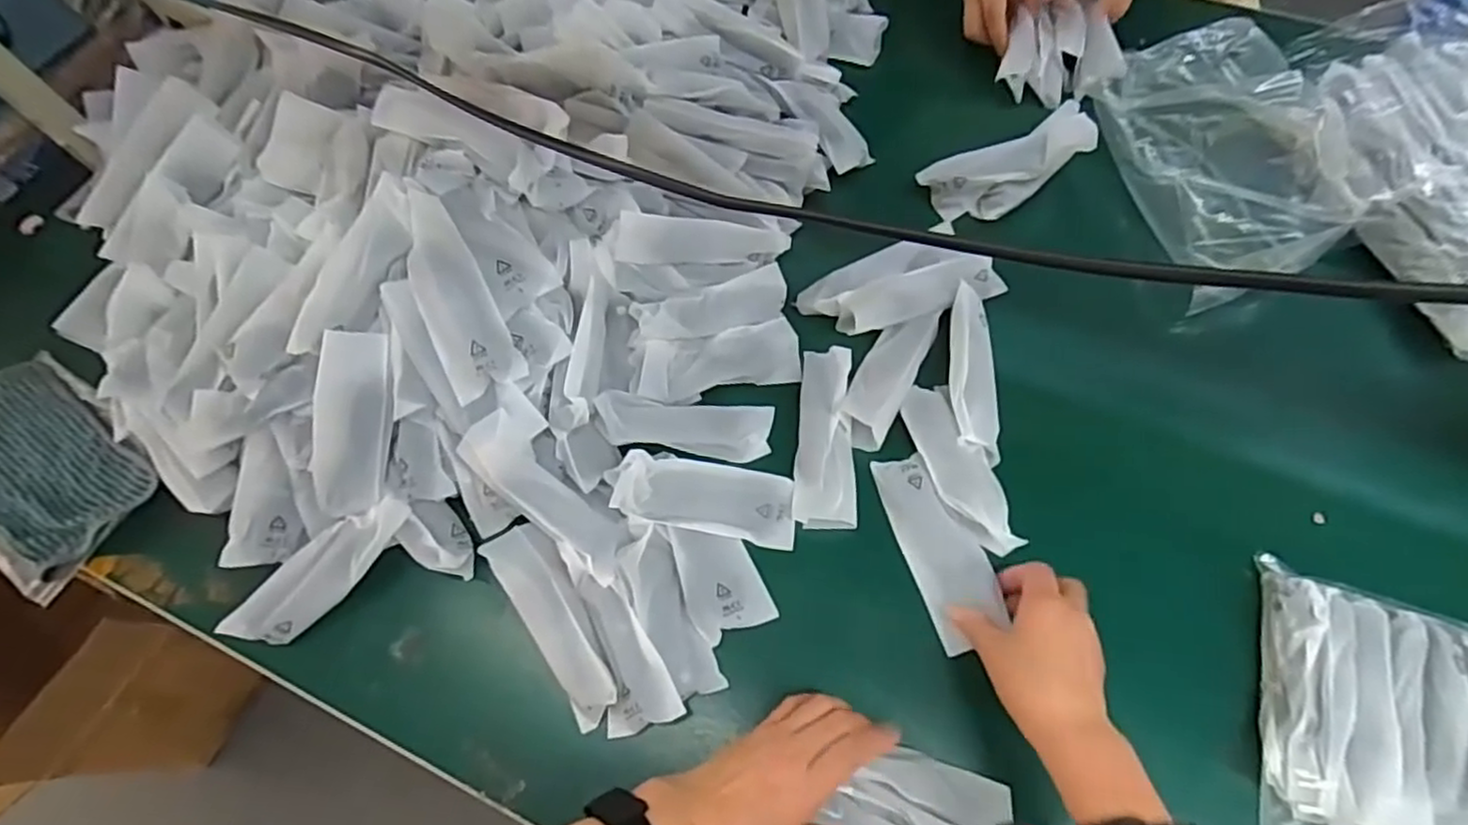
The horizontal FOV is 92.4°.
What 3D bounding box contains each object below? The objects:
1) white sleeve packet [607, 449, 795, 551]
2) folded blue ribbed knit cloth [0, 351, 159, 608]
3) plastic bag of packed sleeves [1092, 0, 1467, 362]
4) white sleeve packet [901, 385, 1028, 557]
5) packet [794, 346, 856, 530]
[{"bbox_3d":[-0.021,0.066,0.545,0.142,0.028,0.054,14,66,-14],"label":"white sleeve packet"},{"bbox_3d":[-0.610,0.042,0.611,0.229,0.020,0.140,30,71,15],"label":"folded blue ribbed knit cloth"},{"bbox_3d":[0.566,-0.219,0.608,0.370,0.076,0.328,-10,66,-1],"label":"plastic bag of packed sleeves"},{"bbox_3d":[0.177,0.040,0.548,0.048,0.015,0.144,-15,66,-3],"label":"white sleeve packet"},{"bbox_3d":[0.074,0.017,0.575,0.047,0.021,0.151,1,66,4],"label":"packet"}]

